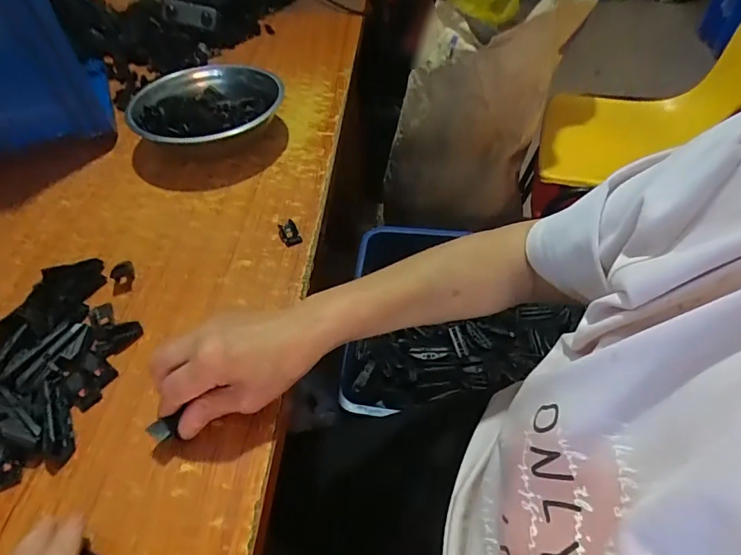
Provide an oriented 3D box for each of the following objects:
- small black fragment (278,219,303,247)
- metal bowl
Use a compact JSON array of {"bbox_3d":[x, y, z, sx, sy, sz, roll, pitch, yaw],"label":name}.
[{"bbox_3d":[-0.090,-0.049,0.507,0.021,0.004,0.037,-20,51,-14],"label":"small black fragment"},{"bbox_3d":[-0.216,-0.224,0.622,0.189,0.063,0.189,-1,49,1],"label":"metal bowl"}]

